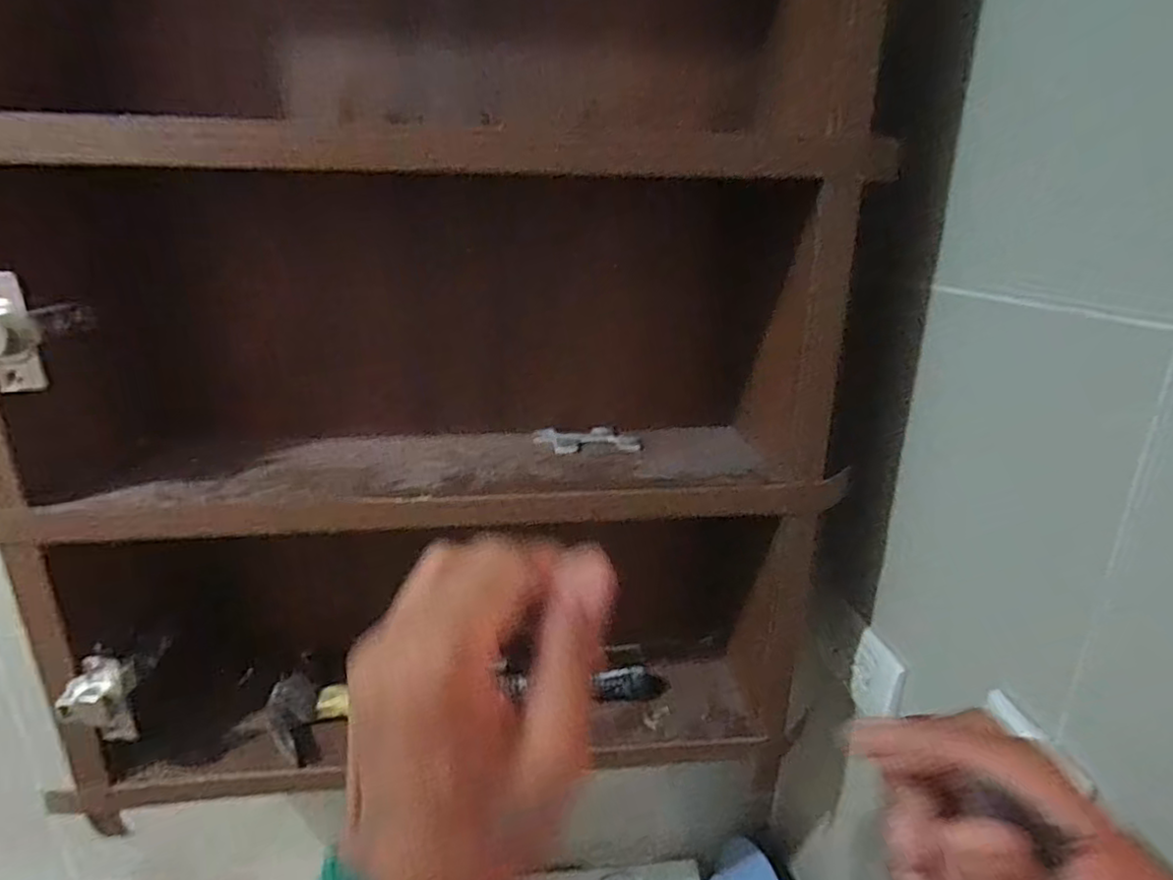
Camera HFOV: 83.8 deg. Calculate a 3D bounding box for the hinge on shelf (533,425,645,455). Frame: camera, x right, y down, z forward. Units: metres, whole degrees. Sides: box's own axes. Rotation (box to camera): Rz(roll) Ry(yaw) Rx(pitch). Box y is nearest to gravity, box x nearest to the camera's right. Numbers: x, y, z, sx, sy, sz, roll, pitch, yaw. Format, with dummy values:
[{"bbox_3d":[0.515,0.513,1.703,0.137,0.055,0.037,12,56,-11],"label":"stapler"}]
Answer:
[{"bbox_3d":[0.000,0.000,0.508,0.081,0.008,0.043,0,19,-2],"label":"hinge on shelf"}]

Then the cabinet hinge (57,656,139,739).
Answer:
[{"bbox_3d":[-0.317,0.170,0.427,0.041,0.061,0.022,-16,25,-40],"label":"cabinet hinge"}]

